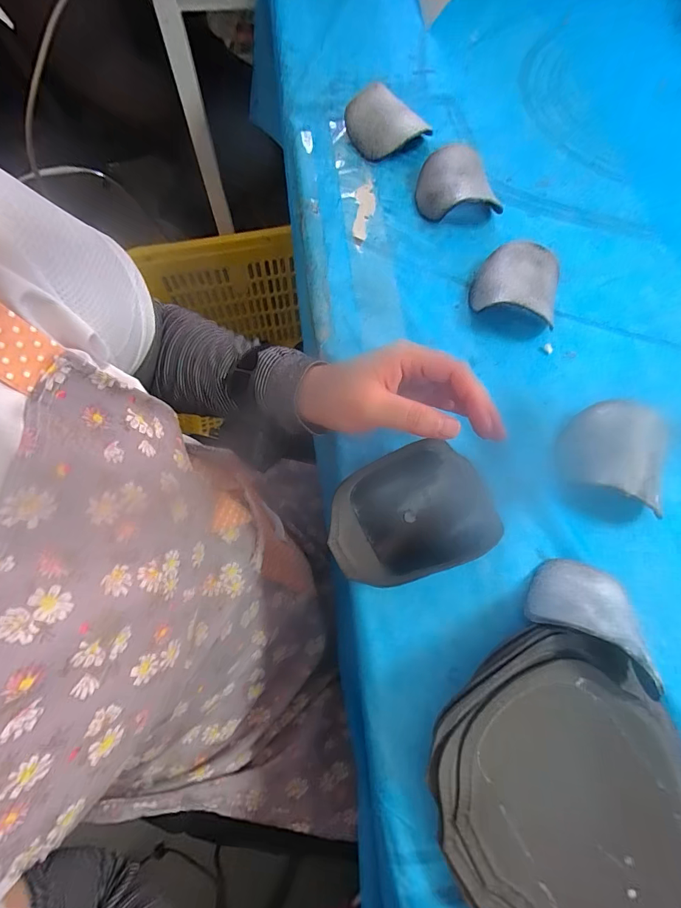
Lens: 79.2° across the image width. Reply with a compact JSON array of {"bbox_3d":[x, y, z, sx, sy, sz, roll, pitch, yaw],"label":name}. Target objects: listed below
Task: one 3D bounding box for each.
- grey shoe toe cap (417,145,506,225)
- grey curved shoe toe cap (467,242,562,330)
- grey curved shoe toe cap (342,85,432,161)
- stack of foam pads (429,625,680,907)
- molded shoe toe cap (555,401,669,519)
[{"bbox_3d":[0.127,-0.304,0.468,0.080,0.040,0.096,-16,70,-9],"label":"grey shoe toe cap"},{"bbox_3d":[0.179,-0.172,0.420,0.083,0.039,0.090,17,69,4],"label":"grey curved shoe toe cap"},{"bbox_3d":[0.051,-0.390,0.490,0.099,0.043,0.064,34,71,10],"label":"grey curved shoe toe cap"},{"bbox_3d":[0.144,0.203,0.263,0.165,0.062,0.171,-6,69,-5],"label":"stack of foam pads"},{"bbox_3d":[0.236,-0.004,0.355,0.079,0.044,0.091,24,70,7],"label":"molded shoe toe cap"}]

